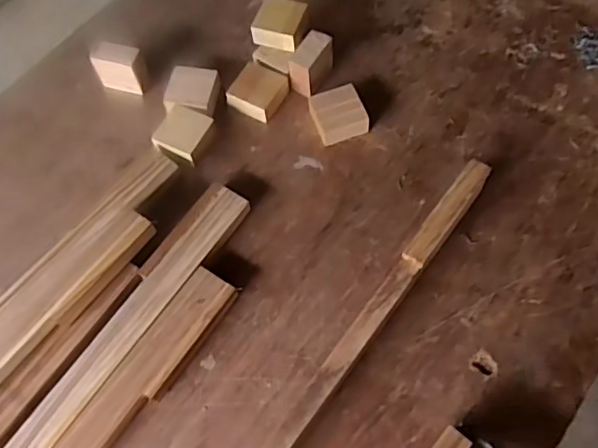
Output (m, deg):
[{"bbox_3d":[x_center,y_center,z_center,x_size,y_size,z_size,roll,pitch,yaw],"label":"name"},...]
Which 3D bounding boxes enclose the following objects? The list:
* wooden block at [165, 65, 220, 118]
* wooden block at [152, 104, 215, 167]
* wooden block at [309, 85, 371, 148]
[{"bbox_3d":[-0.146,-0.178,0.781,0.068,0.034,0.074,6,65,6],"label":"wooden block"},{"bbox_3d":[-0.149,-0.114,0.739,0.063,0.029,0.062,21,68,12],"label":"wooden block"},{"bbox_3d":[0.052,-0.144,0.749,0.064,0.029,0.070,-19,65,-6],"label":"wooden block"}]

